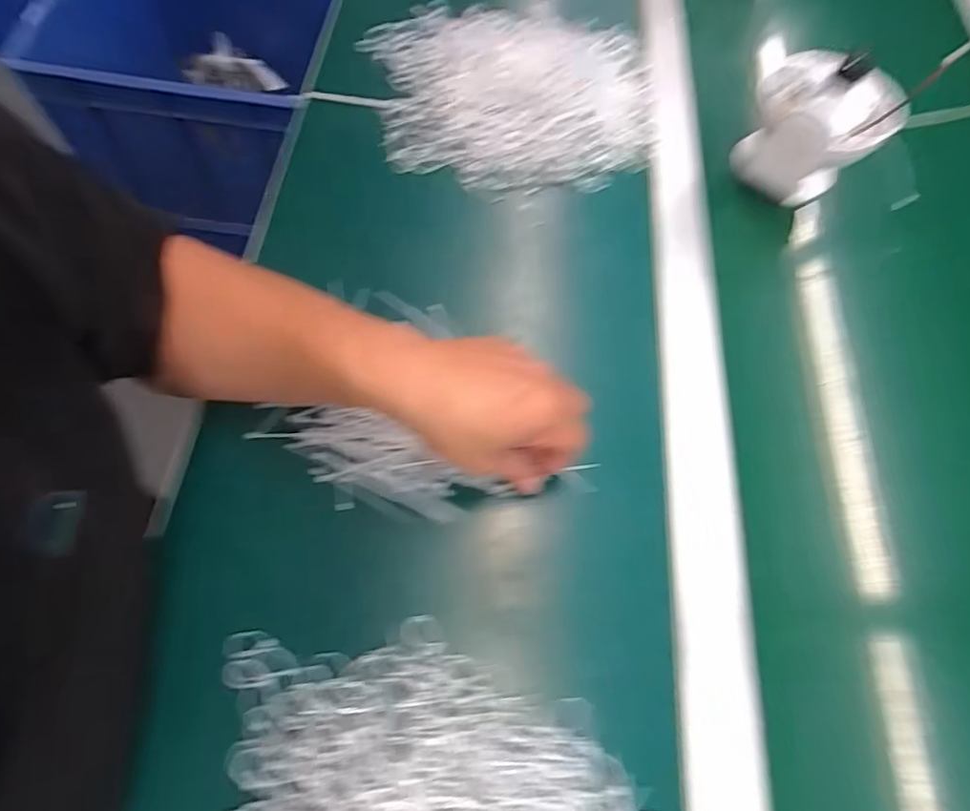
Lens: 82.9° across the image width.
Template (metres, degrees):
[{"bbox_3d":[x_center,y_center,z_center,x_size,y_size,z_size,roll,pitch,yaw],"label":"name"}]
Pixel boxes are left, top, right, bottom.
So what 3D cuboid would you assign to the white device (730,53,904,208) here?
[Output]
[{"bbox_3d":[0.300,-0.249,0.504,0.113,0.090,0.107,-1,65,2],"label":"white device"}]

